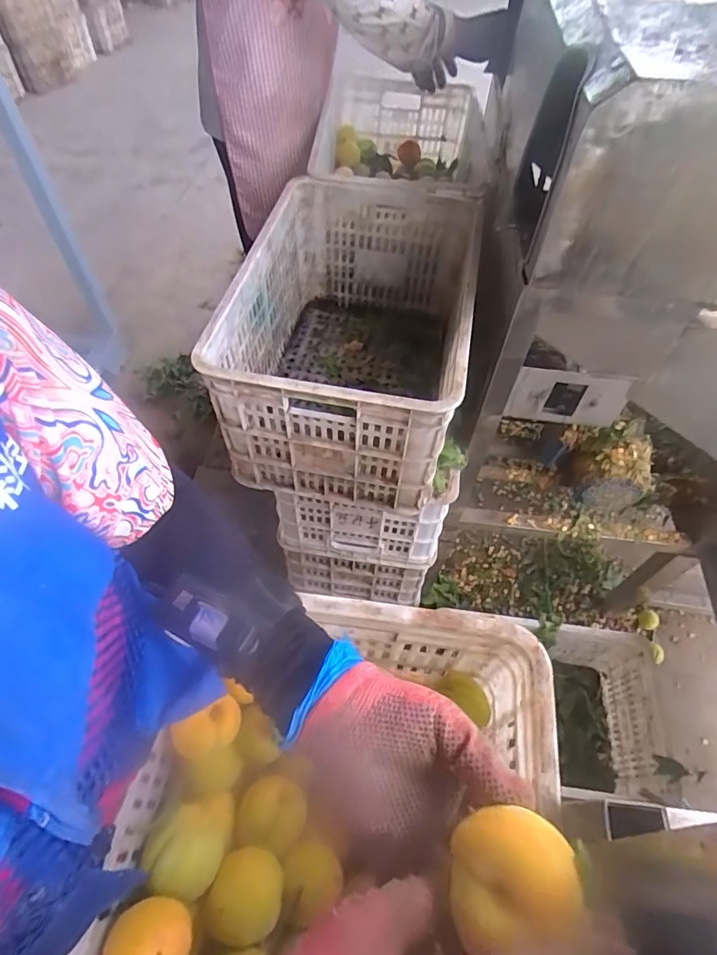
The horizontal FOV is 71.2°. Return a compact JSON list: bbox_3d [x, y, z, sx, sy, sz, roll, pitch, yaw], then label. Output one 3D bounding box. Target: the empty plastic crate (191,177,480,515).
[{"bbox_3d":[0.002,-0.250,0.878,0.337,0.301,0.521,11,57,5],"label":"empty plastic crate"}]

